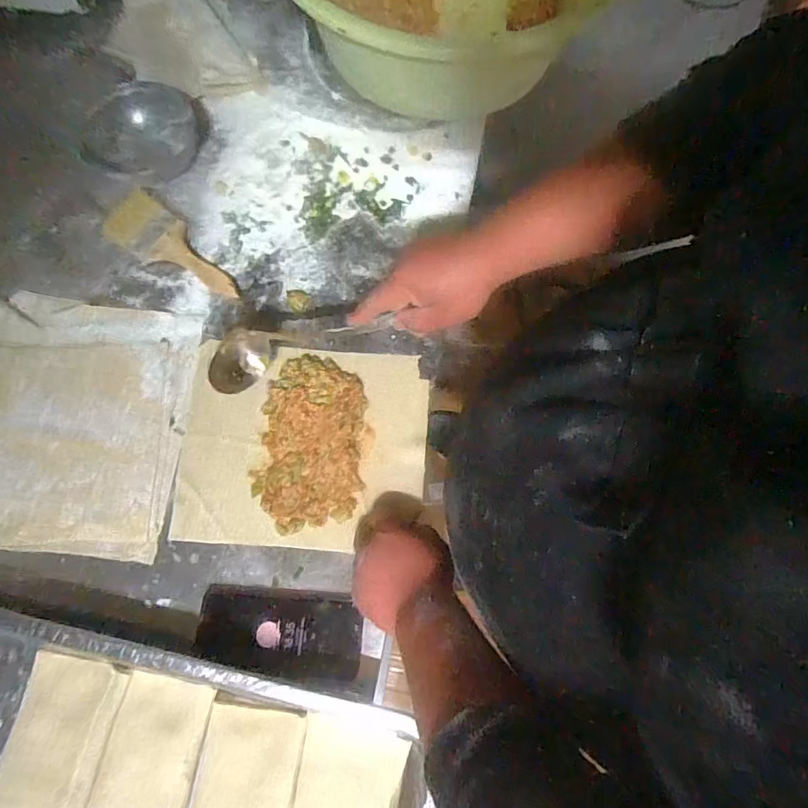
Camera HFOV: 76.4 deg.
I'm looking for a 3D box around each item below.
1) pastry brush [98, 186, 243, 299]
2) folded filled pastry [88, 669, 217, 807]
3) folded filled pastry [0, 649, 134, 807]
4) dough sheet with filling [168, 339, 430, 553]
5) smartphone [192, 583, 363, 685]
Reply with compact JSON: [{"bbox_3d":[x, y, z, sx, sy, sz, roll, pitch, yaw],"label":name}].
[{"bbox_3d":[-0.296,-0.199,0.645,0.210,0.018,0.072,39,76,10],"label":"pastry brush"},{"bbox_3d":[-0.239,0.367,0.459,0.087,0.014,0.223,13,73,3],"label":"folded filled pastry"},{"bbox_3d":[-0.333,0.357,0.467,0.088,0.021,0.236,13,73,3],"label":"folded filled pastry"},{"bbox_3d":[-0.111,0.043,0.575,0.268,0.016,0.222,3,73,0],"label":"dough sheet with filling"},{"bbox_3d":[-0.125,0.227,0.515,0.162,0.010,0.081,7,55,-1],"label":"smartphone"}]

